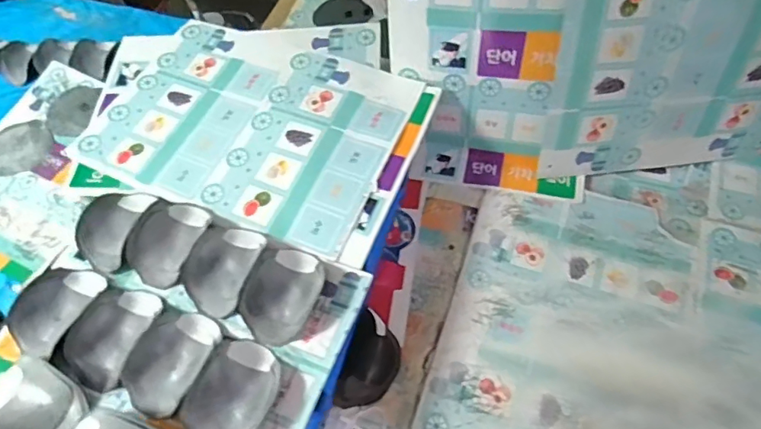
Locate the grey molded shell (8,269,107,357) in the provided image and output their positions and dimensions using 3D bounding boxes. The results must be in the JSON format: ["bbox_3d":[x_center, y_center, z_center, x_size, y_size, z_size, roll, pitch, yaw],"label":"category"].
[{"bbox_3d":[-0.483,0.134,0.727,0.083,0.035,0.131,20,63,14],"label":"grey molded shell"}]

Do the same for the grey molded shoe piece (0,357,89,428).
[{"bbox_3d":[-0.463,0.245,0.650,0.136,0.048,0.098,14,62,11],"label":"grey molded shoe piece"}]

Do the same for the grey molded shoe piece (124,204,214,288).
[{"bbox_3d":[-0.330,0.039,0.771,0.094,0.043,0.139,24,65,16],"label":"grey molded shoe piece"}]

